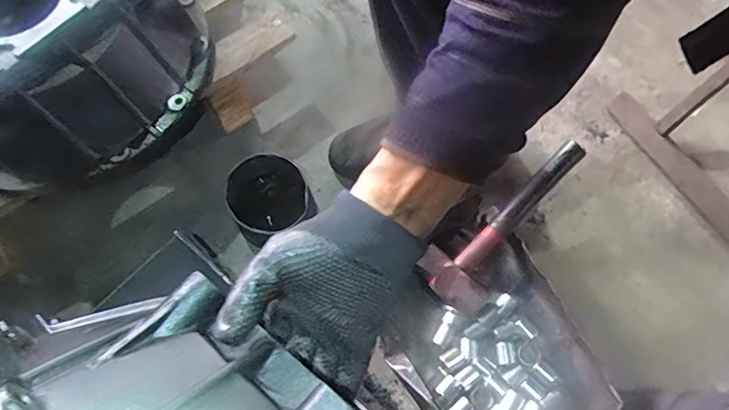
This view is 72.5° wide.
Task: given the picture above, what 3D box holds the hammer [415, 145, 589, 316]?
[{"bbox_3d":[0.184,0.021,0.637,0.097,0.035,0.253,43,92,18],"label":"hammer"}]

